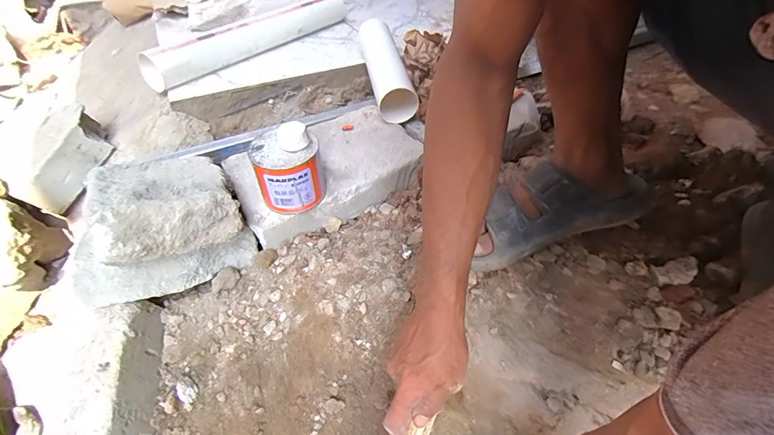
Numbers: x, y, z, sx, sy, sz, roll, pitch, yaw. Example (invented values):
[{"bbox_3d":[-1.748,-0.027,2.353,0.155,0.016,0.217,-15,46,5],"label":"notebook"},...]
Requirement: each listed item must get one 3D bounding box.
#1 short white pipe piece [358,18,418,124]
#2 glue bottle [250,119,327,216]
[{"bbox_3d":[0.000,-0.326,0.794,0.077,0.073,0.313,-7,55,-7],"label":"short white pipe piece"},{"bbox_3d":[-0.147,-0.077,0.563,0.095,0.101,0.087,-12,43,-12],"label":"glue bottle"}]

